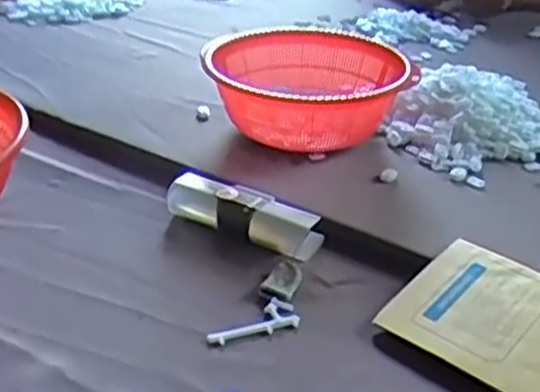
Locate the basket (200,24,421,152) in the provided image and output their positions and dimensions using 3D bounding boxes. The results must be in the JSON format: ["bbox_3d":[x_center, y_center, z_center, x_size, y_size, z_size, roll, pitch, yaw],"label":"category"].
[{"bbox_3d":[0.046,-0.118,0.884,0.220,0.104,0.250,-2,30,-6],"label":"basket"}]

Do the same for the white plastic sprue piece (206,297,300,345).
[{"bbox_3d":[-0.016,0.100,0.599,0.077,0.007,0.034,-10,32,-20],"label":"white plastic sprue piece"}]

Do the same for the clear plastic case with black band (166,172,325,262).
[{"bbox_3d":[-0.028,0.016,0.711,0.158,0.034,0.044,19,34,28],"label":"clear plastic case with black band"}]

